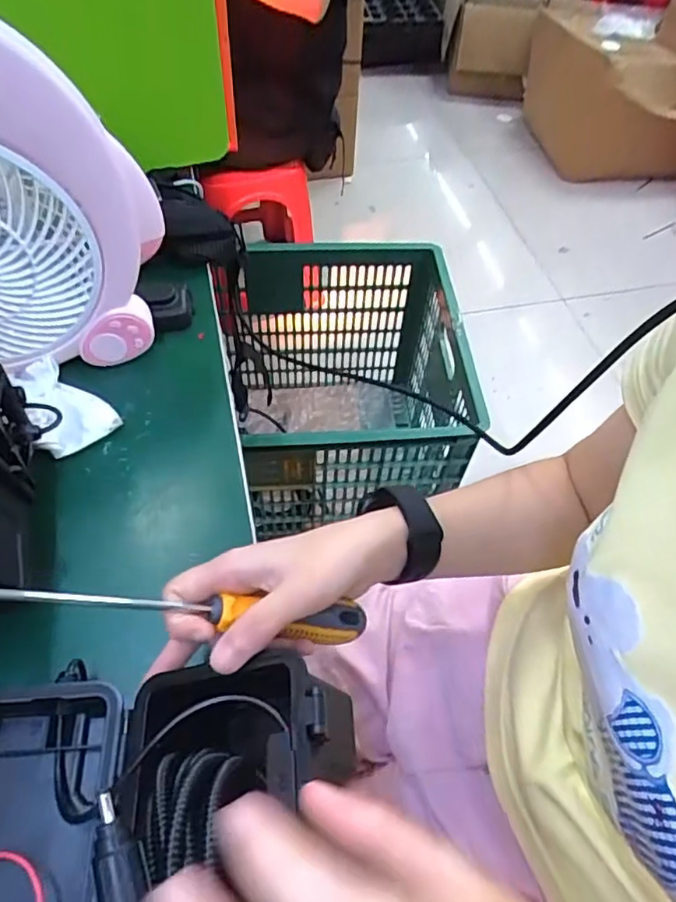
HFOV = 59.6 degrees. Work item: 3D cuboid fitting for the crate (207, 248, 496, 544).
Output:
[{"bbox_3d":[0.015,-0.093,1.175,0.432,0.410,0.441,1,55,-3],"label":"crate"}]

